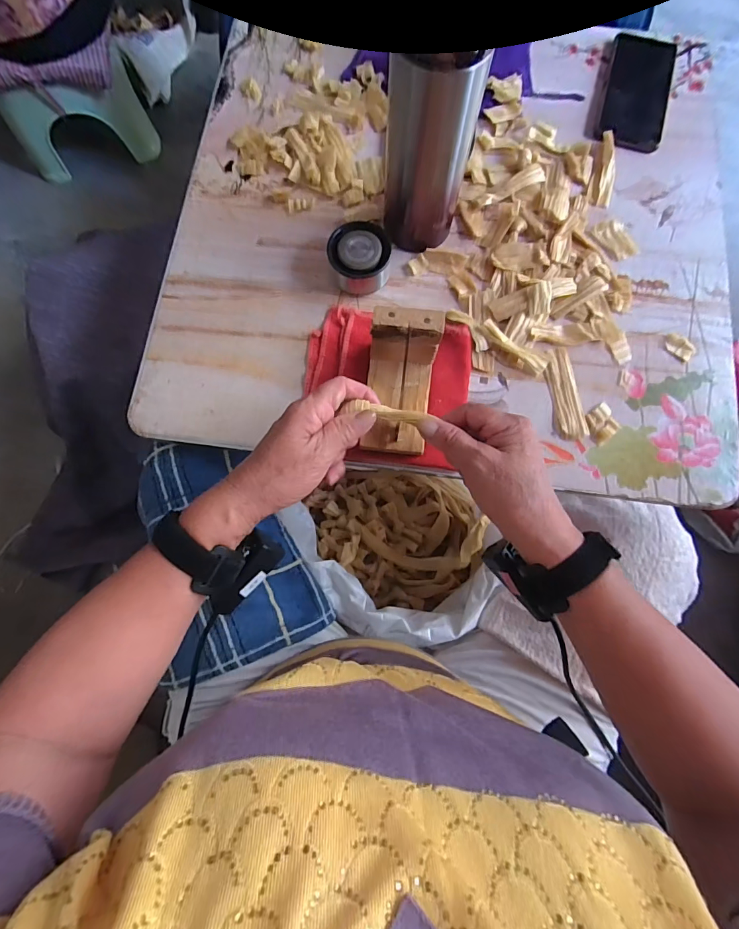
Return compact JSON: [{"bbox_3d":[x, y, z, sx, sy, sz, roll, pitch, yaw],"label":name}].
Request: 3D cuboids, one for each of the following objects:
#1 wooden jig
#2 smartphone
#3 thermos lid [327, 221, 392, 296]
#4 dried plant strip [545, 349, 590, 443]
[{"bbox_3d":[0.028,-0.069,0.372,0.059,0.083,0.105,6,77,2],"label":"wooden jig"},{"bbox_3d":[0.324,-0.449,0.494,0.076,0.011,0.181,16,78,4],"label":"smartphone"},{"bbox_3d":[-0.009,-0.211,0.423,0.063,0.042,0.059,-9,77,-2],"label":"thermos lid"},{"bbox_3d":[0.197,-0.072,0.414,0.029,0.006,0.096,-6,77,-1],"label":"dried plant strip"}]

